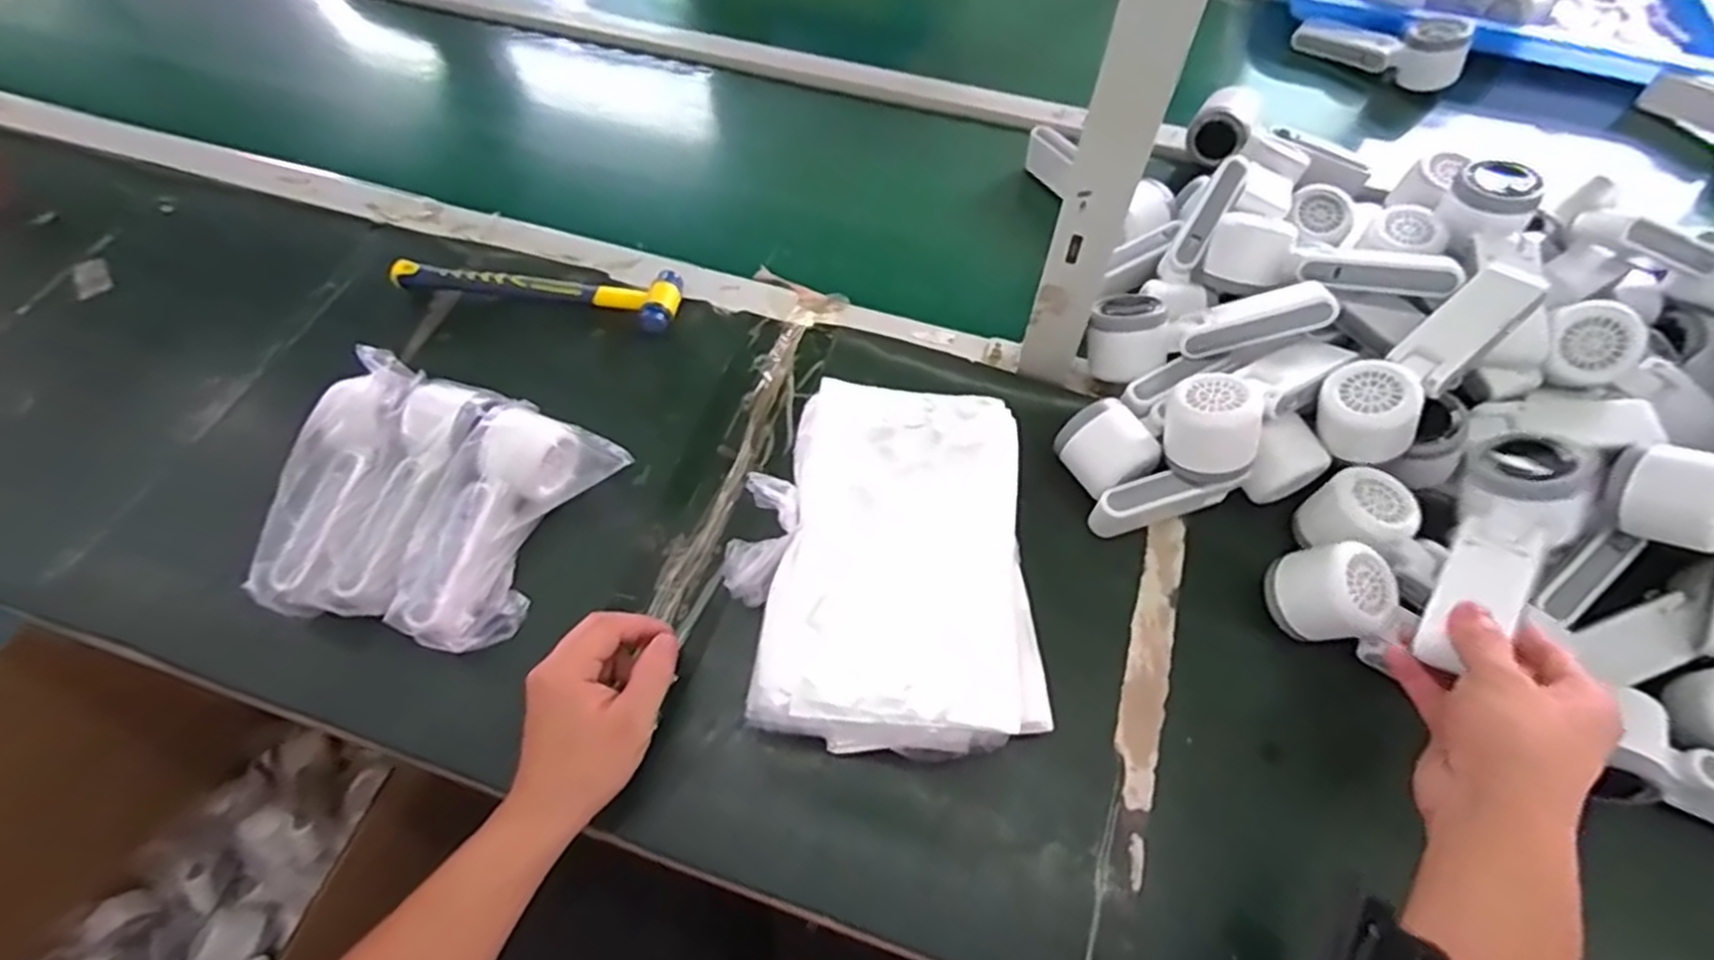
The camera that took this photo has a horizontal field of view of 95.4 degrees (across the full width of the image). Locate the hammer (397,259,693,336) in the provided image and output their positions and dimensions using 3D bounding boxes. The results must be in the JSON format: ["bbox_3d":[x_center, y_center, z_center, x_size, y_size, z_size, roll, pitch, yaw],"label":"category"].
[{"bbox_3d":[-0.271,-0.168,0.666,0.239,0.028,0.059,7,60,4],"label":"hammer"}]

